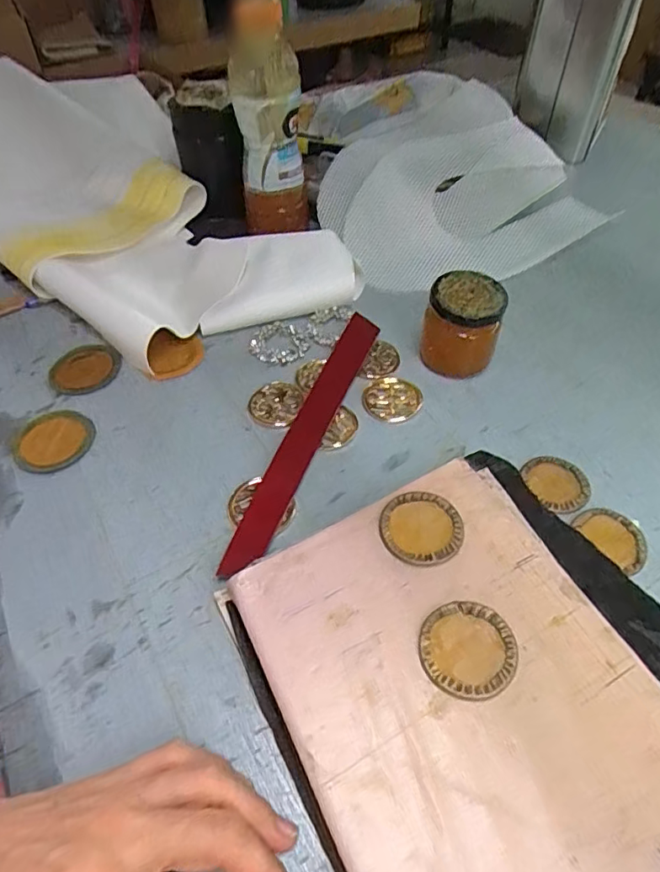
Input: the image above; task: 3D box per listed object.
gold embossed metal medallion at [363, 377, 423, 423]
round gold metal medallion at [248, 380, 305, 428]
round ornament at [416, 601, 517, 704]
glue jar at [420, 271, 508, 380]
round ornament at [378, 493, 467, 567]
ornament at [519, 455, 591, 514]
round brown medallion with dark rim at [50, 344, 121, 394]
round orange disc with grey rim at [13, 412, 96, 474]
[{"bbox_3d":[0.051,-0.030,0.442,0.047,0.005,0.042,0,50,1],"label":"gold embossed metal medallion"},{"bbox_3d":[-0.044,-0.028,0.441,0.040,0.004,0.048,17,53,14],"label":"round gold metal medallion"},{"bbox_3d":[0.069,0.106,0.273,0.046,0.004,0.047,-1,50,1],"label":"round ornament"},{"bbox_3d":[0.109,-0.090,0.451,0.058,0.072,0.058,-1,50,1],"label":"glue jar"},{"bbox_3d":[0.054,0.054,0.316,0.046,0.004,0.045,-1,50,1],"label":"round ornament"},{"bbox_3d":[0.162,0.034,0.388,0.043,0.006,0.046,-1,50,1],"label":"ornament"},{"bbox_3d":[-0.212,-0.059,0.471,0.057,0.004,0.055,-1,50,1],"label":"round brown medallion with dark rim"},{"bbox_3d":[-0.213,0.003,0.422,0.058,0.004,0.058,-1,50,1],"label":"round orange disc with grey rim"}]

